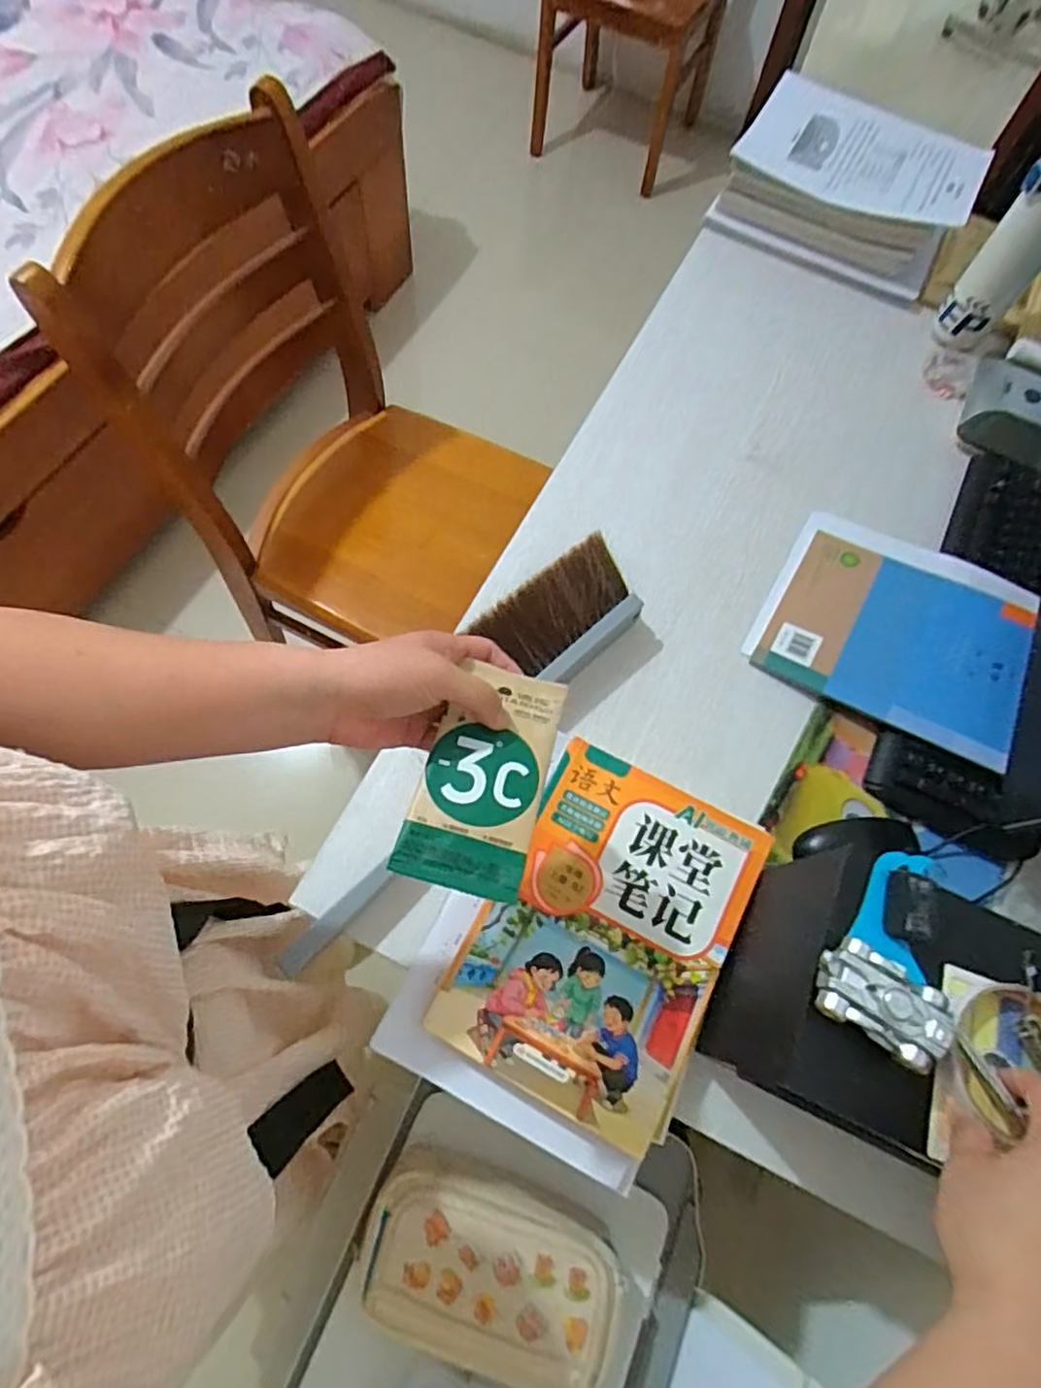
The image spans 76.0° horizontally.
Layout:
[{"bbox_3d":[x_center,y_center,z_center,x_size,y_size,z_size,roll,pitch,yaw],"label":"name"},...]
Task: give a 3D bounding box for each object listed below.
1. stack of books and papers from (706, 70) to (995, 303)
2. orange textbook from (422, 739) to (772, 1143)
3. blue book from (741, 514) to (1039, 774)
[{"bbox_3d":[0.421,-0.654,0.854,0.285,0.104,0.211,22,68,5],"label":"stack of books and papers"},{"bbox_3d":[0.069,0.183,0.530,0.189,0.012,0.249,25,70,7],"label":"orange textbook"},{"bbox_3d":[0.370,-0.066,0.658,0.235,0.012,0.208,26,67,17],"label":"blue book"}]

